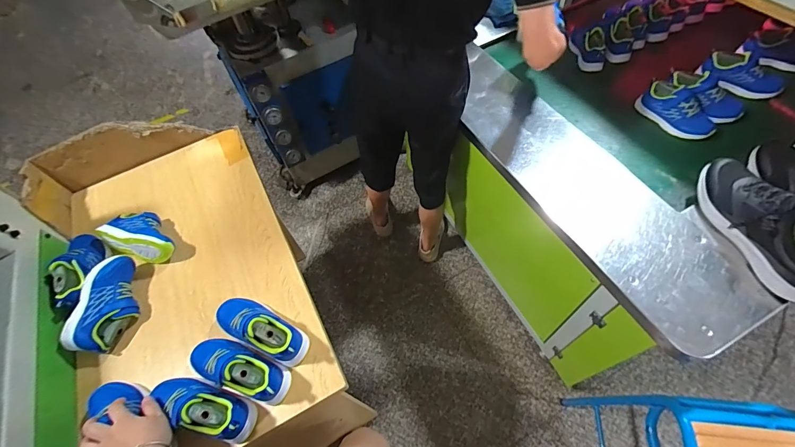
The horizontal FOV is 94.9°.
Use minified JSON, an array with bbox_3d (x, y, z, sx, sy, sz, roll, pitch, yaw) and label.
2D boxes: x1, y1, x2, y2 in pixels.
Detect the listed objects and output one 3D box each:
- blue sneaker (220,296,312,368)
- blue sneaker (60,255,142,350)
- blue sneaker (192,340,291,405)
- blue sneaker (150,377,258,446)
[{"bbox_3d":[-0.264,0.193,0.693,0.192,0.088,0.074,22,63,19],"label":"blue sneaker"},{"bbox_3d":[-0.596,0.162,0.757,0.088,0.067,0.191,2,58,8],"label":"blue sneaker"},{"bbox_3d":[-0.291,0.256,0.654,0.187,0.085,0.070,16,61,16],"label":"blue sneaker"},{"bbox_3d":[-0.343,0.310,0.625,0.189,0.076,0.067,13,60,14],"label":"blue sneaker"}]

